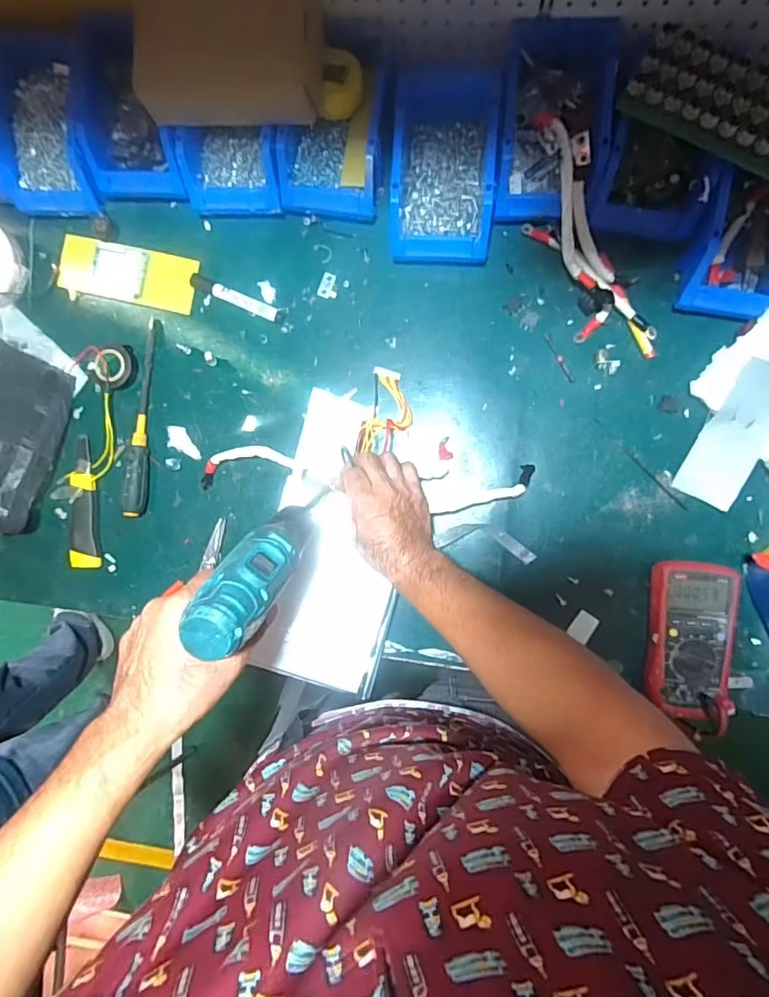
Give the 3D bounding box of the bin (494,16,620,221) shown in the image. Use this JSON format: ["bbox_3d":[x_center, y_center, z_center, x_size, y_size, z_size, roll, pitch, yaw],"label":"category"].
[{"bbox_3d":[0.191,-0.424,0.571,0.116,0.082,0.182,4,91,5],"label":"bin"}]

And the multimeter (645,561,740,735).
[{"bbox_3d":[0.353,0.164,0.583,0.089,0.056,0.180,2,91,5],"label":"multimeter"}]

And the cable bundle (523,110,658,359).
[{"bbox_3d":[0.228,-0.296,0.583,0.083,0.063,0.297,-24,88,5],"label":"cable bundle"}]

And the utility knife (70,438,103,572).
[{"bbox_3d":[-0.409,0.006,0.677,0.037,0.018,0.175,-3,90,5],"label":"utility knife"}]

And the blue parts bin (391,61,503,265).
[{"bbox_3d":[0.070,-0.395,0.589,0.113,0.082,0.208,3,91,5],"label":"blue parts bin"}]

